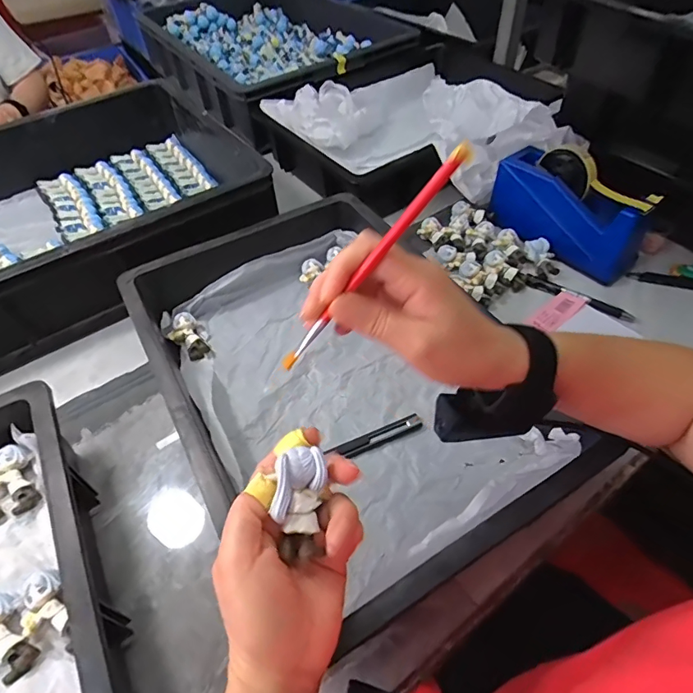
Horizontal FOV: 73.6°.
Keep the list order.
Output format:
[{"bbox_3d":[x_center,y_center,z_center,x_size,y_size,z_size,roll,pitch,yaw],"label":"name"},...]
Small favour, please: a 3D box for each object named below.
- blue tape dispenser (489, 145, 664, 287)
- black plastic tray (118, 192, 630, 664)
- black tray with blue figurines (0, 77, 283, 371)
[{"bbox_3d":[0.273,-0.176,0.576,0.052,0.113,0.195,-30,55,-20],"label":"blue tape dispenser"},{"bbox_3d":[-0.014,0.022,0.475,0.309,0.092,0.442,-26,54,-17],"label":"black plastic tray"},{"bbox_3d":[-0.434,-0.166,0.643,0.584,0.116,0.402,-30,55,-20],"label":"black tray with blue figurines"}]

